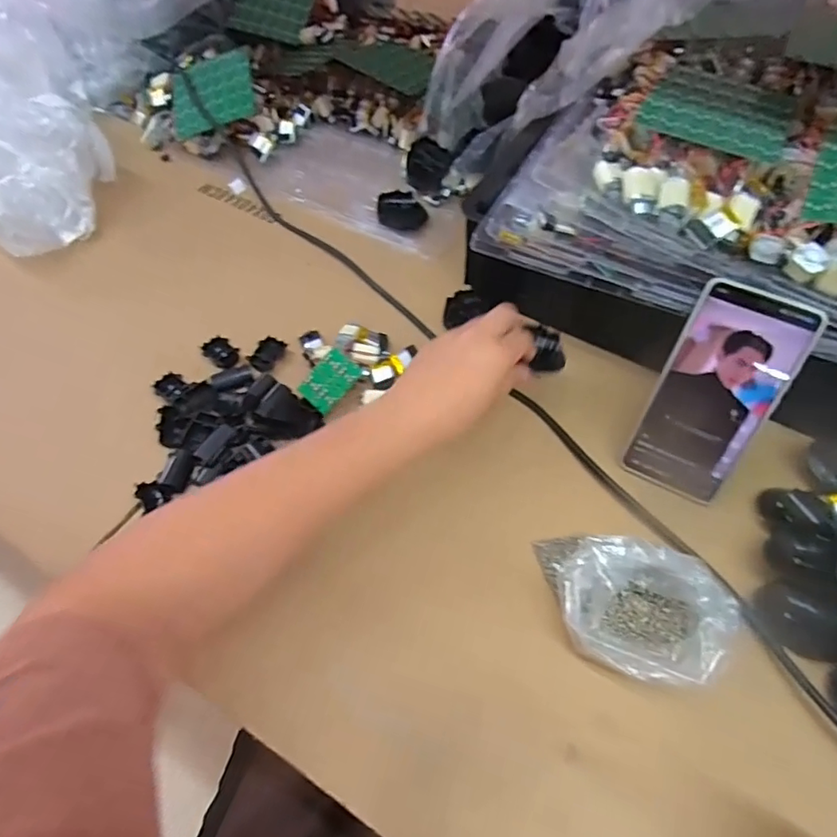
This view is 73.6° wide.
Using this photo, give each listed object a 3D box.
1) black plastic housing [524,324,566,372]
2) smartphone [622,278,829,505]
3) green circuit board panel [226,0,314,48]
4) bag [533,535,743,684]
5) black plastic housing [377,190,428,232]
[{"bbox_3d":[0.108,-0.059,0.468,0.026,0.013,0.047,6,49,5],"label":"black plastic housing"},{"bbox_3d":[0.222,-0.014,0.423,0.079,0.166,0.009,26,30,18],"label":"smartphone"},{"bbox_3d":[-0.213,-0.616,0.829,0.111,0.011,0.120,9,83,-13],"label":"green circuit board panel"},{"bbox_3d":[0.143,0.127,0.386,0.126,0.050,0.085,24,60,16],"label":"bag"},{"bbox_3d":[-0.019,-0.243,0.659,0.057,0.018,0.052,2,56,3],"label":"black plastic housing"}]

